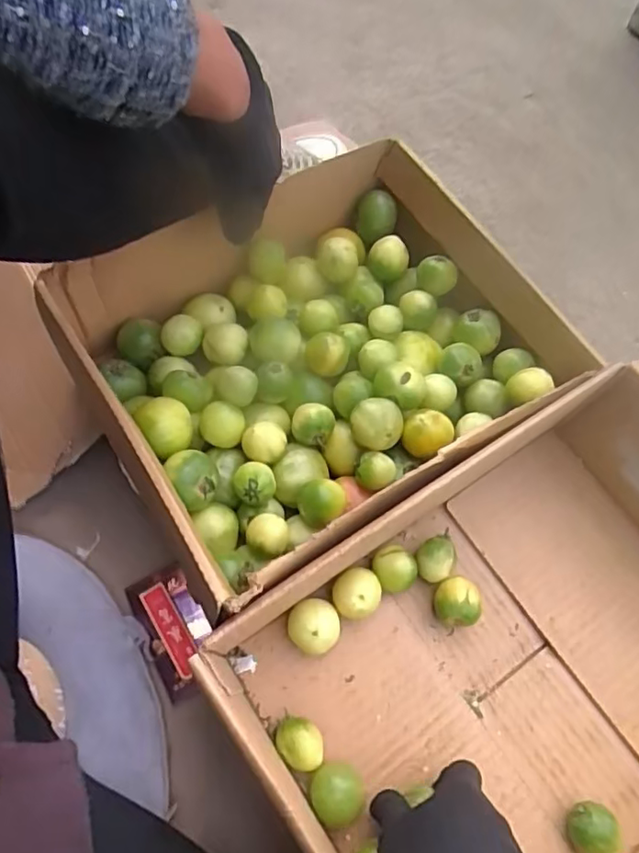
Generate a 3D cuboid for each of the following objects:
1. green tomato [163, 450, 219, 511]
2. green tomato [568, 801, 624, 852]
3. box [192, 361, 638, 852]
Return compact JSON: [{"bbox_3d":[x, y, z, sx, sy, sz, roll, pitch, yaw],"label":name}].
[{"bbox_3d":[-0.087,0.036,0.408,0.031,0.032,0.037,-30,70,-15],"label":"green tomato"},{"bbox_3d":[0.180,0.268,0.385,0.032,0.026,0.032,1,65,-2],"label":"green tomato"},{"bbox_3d":[0.160,0.154,0.388,0.384,0.118,0.275,-31,70,-15],"label":"box"}]

